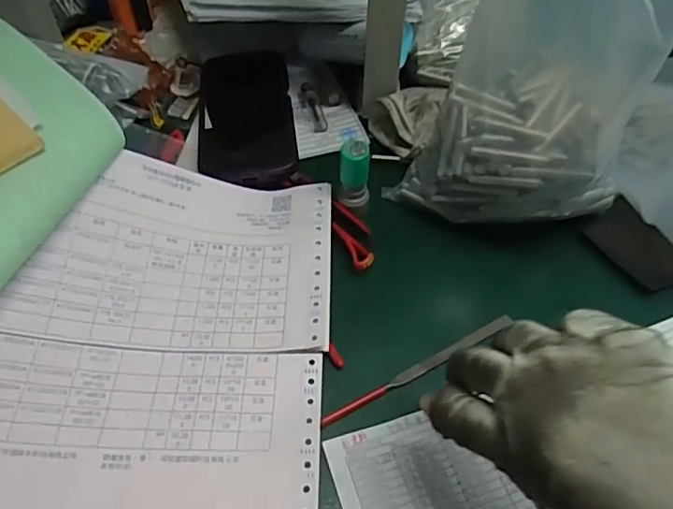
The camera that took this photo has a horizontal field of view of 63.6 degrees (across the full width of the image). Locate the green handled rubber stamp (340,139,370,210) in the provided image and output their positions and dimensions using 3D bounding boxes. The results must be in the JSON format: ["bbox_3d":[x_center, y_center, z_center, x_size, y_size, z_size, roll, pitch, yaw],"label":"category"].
[{"bbox_3d":[0.013,-0.057,0.394,0.021,0.050,0.017,-2,52,-5],"label":"green handled rubber stamp"}]

